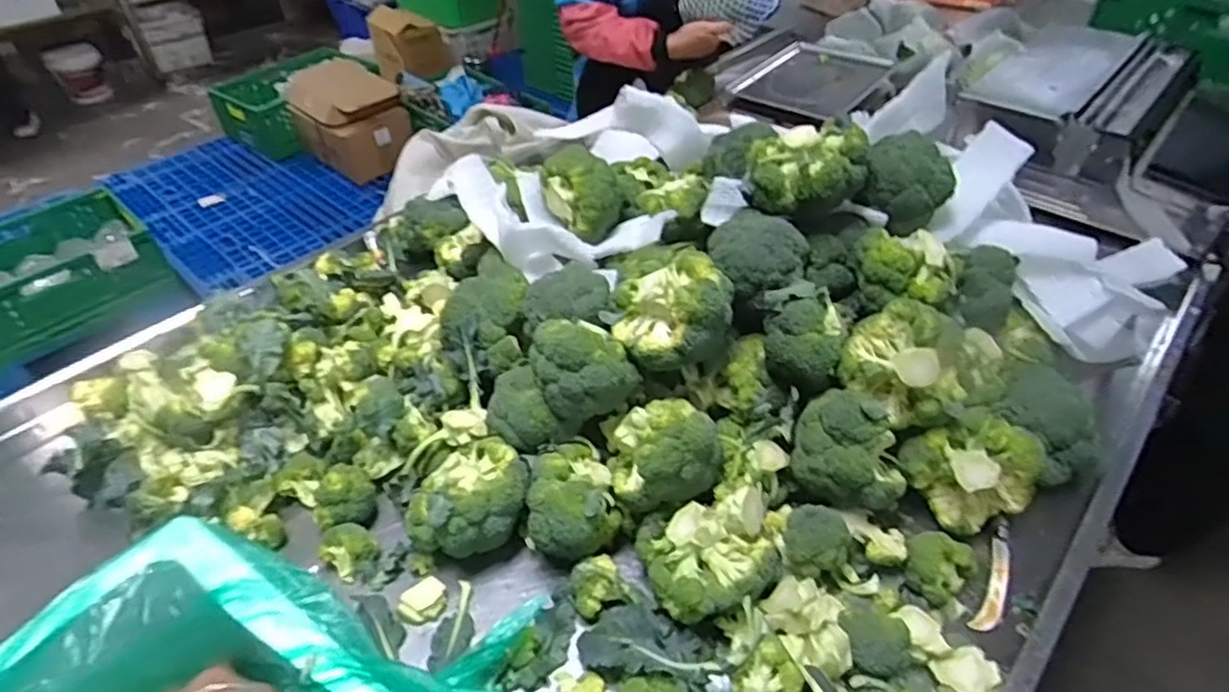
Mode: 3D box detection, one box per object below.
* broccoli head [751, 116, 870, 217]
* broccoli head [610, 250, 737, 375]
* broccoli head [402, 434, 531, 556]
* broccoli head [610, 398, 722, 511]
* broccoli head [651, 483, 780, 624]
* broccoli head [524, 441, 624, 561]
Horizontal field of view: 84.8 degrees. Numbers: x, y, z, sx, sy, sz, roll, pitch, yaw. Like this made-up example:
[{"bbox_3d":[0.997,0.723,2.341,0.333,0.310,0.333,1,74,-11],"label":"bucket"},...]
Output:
[{"bbox_3d":[0.227,-0.213,0.797,0.130,0.079,0.097,6,43,9],"label":"broccoli head"},{"bbox_3d":[0.061,-0.040,0.711,0.126,0.087,0.115,0,42,2],"label":"broccoli head"},{"bbox_3d":[-0.156,0.157,0.715,0.133,0.082,0.121,-1,42,1],"label":"broccoli head"},{"bbox_3d":[0.052,0.097,0.684,0.115,0.092,0.106,-1,42,1],"label":"broccoli head"},{"bbox_3d":[0.094,0.190,0.641,0.124,0.079,0.129,7,43,9],"label":"broccoli head"},{"bbox_3d":[-0.044,0.156,0.705,0.098,0.078,0.127,-7,43,-5],"label":"broccoli head"}]

